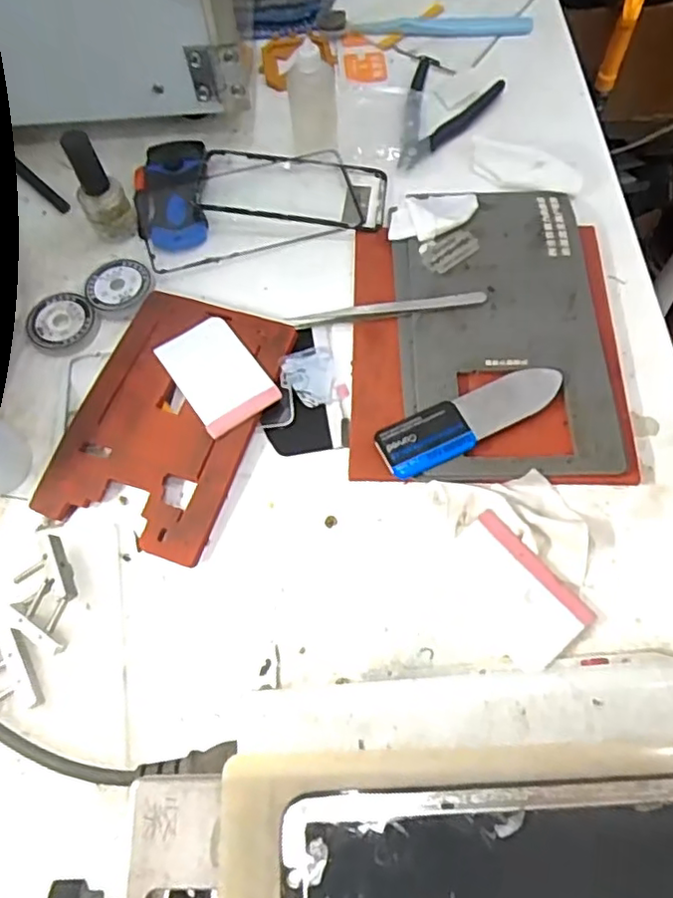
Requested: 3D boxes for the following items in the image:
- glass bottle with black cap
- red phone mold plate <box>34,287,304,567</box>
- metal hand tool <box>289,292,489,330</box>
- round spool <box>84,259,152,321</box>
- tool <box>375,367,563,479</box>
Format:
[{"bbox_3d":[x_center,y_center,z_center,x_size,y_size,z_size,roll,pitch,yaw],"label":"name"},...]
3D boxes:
[{"bbox_3d":[-0.166,-0.182,0.435,0.027,0.066,0.026,1,66,2],"label":"glass bottle with black cap"},{"bbox_3d":[-0.106,-0.024,0.397,0.111,0.010,0.169,18,67,9],"label":"red phone mold plate"},{"bbox_3d":[0.033,-0.093,0.410,0.127,0.008,0.011,-5,66,-1],"label":"metal hand tool"},{"bbox_3d":[-0.154,-0.116,0.439,0.043,0.004,0.046,35,71,15],"label":"round spool"},{"bbox_3d":[0.083,-0.020,0.378,0.118,0.009,0.033,-23,67,-9],"label":"tool"}]

